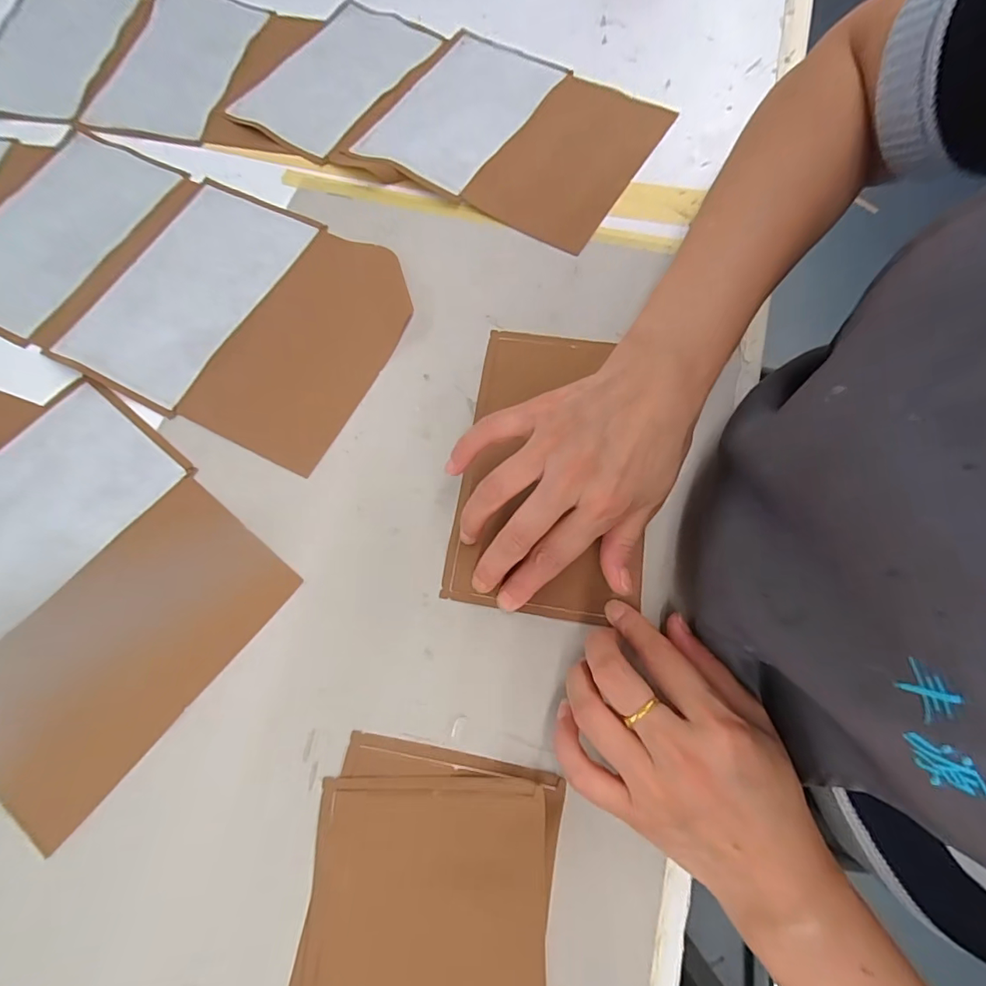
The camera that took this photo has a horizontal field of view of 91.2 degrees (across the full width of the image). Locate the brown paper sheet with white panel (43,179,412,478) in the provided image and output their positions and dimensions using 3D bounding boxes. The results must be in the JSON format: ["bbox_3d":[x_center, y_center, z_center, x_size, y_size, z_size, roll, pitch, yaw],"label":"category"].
[{"bbox_3d":[-0.179,-0.133,0.353,0.217,0.011,0.181,25,72,7],"label":"brown paper sheet with white panel"}]

